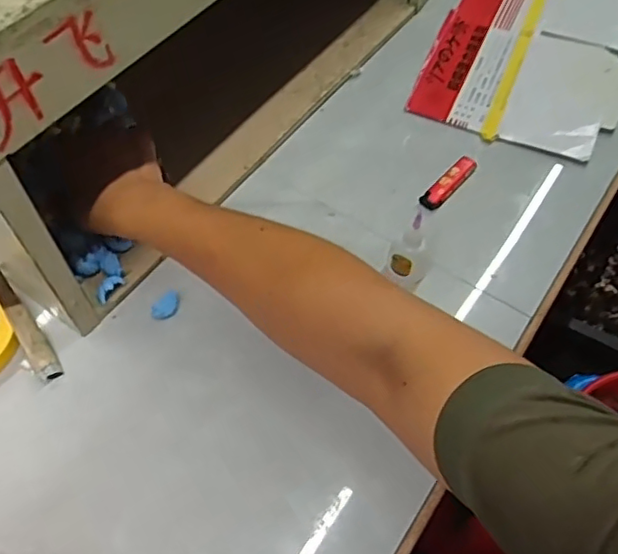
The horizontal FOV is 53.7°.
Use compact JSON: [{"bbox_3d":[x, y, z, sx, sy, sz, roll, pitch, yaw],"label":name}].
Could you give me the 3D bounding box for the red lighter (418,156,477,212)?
[{"bbox_3d":[0.145,-0.099,0.630,0.022,0.008,0.078,37,64,20],"label":"red lighter"}]

